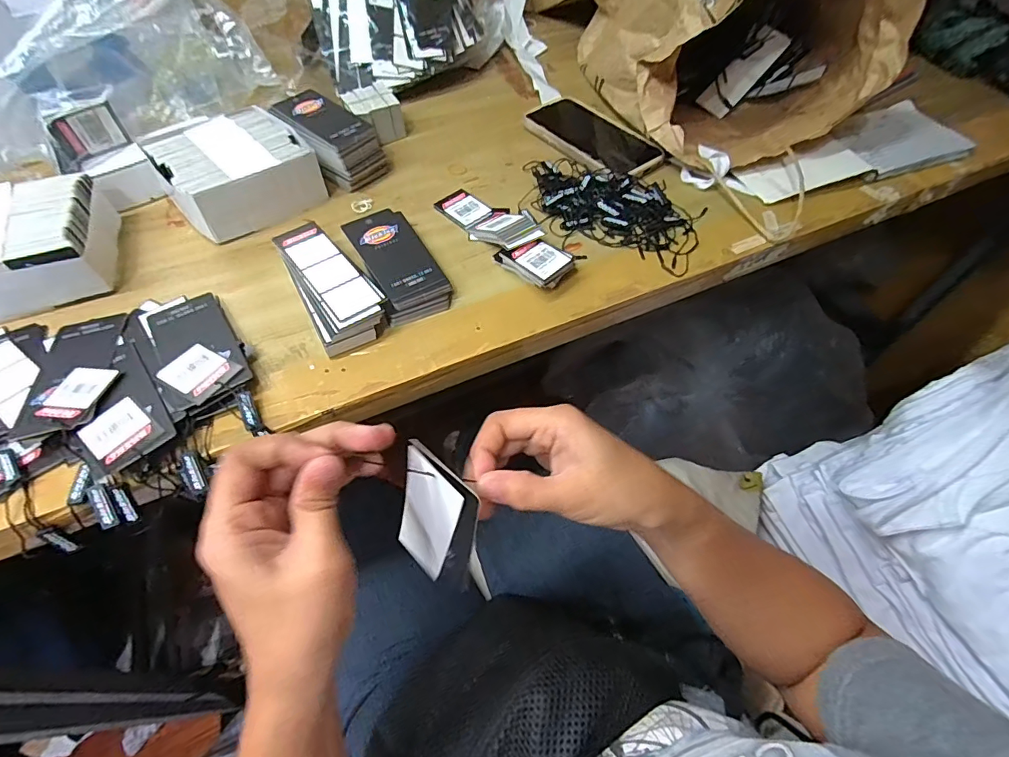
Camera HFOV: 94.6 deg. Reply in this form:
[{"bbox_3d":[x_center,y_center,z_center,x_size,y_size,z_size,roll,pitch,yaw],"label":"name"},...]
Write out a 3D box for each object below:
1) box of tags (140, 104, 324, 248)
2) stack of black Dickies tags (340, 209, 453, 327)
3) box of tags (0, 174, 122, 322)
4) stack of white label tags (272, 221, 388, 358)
[{"bbox_3d":[-0.255,-0.200,0.443,0.121,0.050,0.123,-34,64,-21],"label":"box of tags"},{"bbox_3d":[-0.092,-0.100,0.402,0.055,0.020,0.120,-24,61,-16],"label":"stack of black Dickies tags"},{"bbox_3d":[-0.391,-0.111,0.375,0.113,0.043,0.114,-16,59,-11],"label":"box of tags"},{"bbox_3d":[-0.141,-0.079,0.381,0.054,0.029,0.128,-26,61,-17],"label":"stack of white label tags"}]

